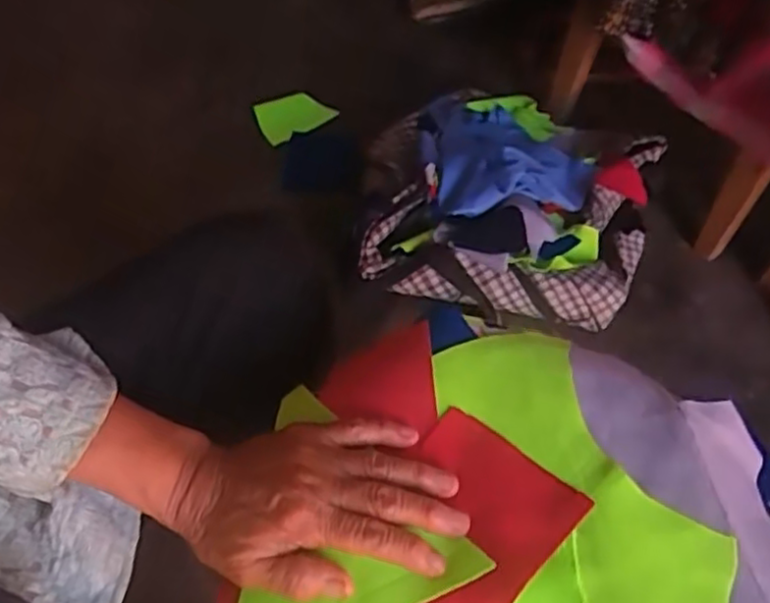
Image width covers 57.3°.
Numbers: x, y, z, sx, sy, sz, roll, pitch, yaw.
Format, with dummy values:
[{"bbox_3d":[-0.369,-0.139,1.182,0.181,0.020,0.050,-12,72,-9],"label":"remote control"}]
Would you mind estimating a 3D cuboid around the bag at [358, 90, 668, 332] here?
[{"bbox_3d":[0.172,-0.145,1.034,0.393,0.133,0.362,10,53,5],"label":"bag"}]

